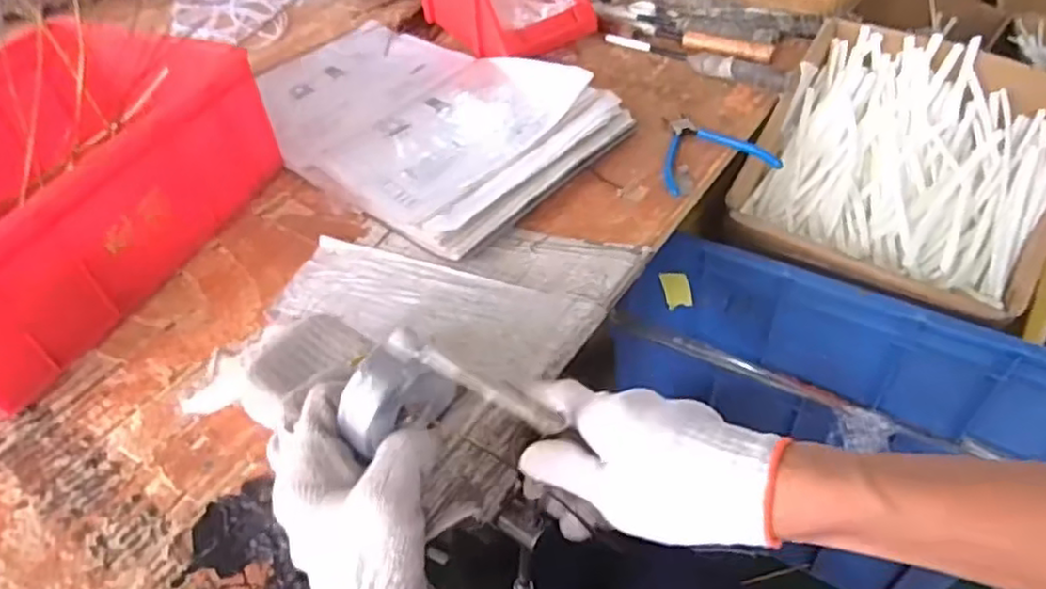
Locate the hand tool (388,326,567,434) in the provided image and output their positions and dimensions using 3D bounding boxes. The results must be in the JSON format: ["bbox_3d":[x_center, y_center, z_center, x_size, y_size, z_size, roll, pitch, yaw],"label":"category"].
[{"bbox_3d":[-0.023,0.047,0.354,0.103,0.010,0.012,32,46,-19],"label":"hand tool"}]

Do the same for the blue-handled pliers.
[{"bbox_3d":[0.204,-0.170,0.796,0.133,0.012,0.135,-16,48,-10],"label":"blue-handled pliers"}]

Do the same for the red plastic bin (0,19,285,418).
[{"bbox_3d":[-0.504,-0.107,0.695,0.316,0.160,0.394,14,50,17],"label":"red plastic bin"}]

